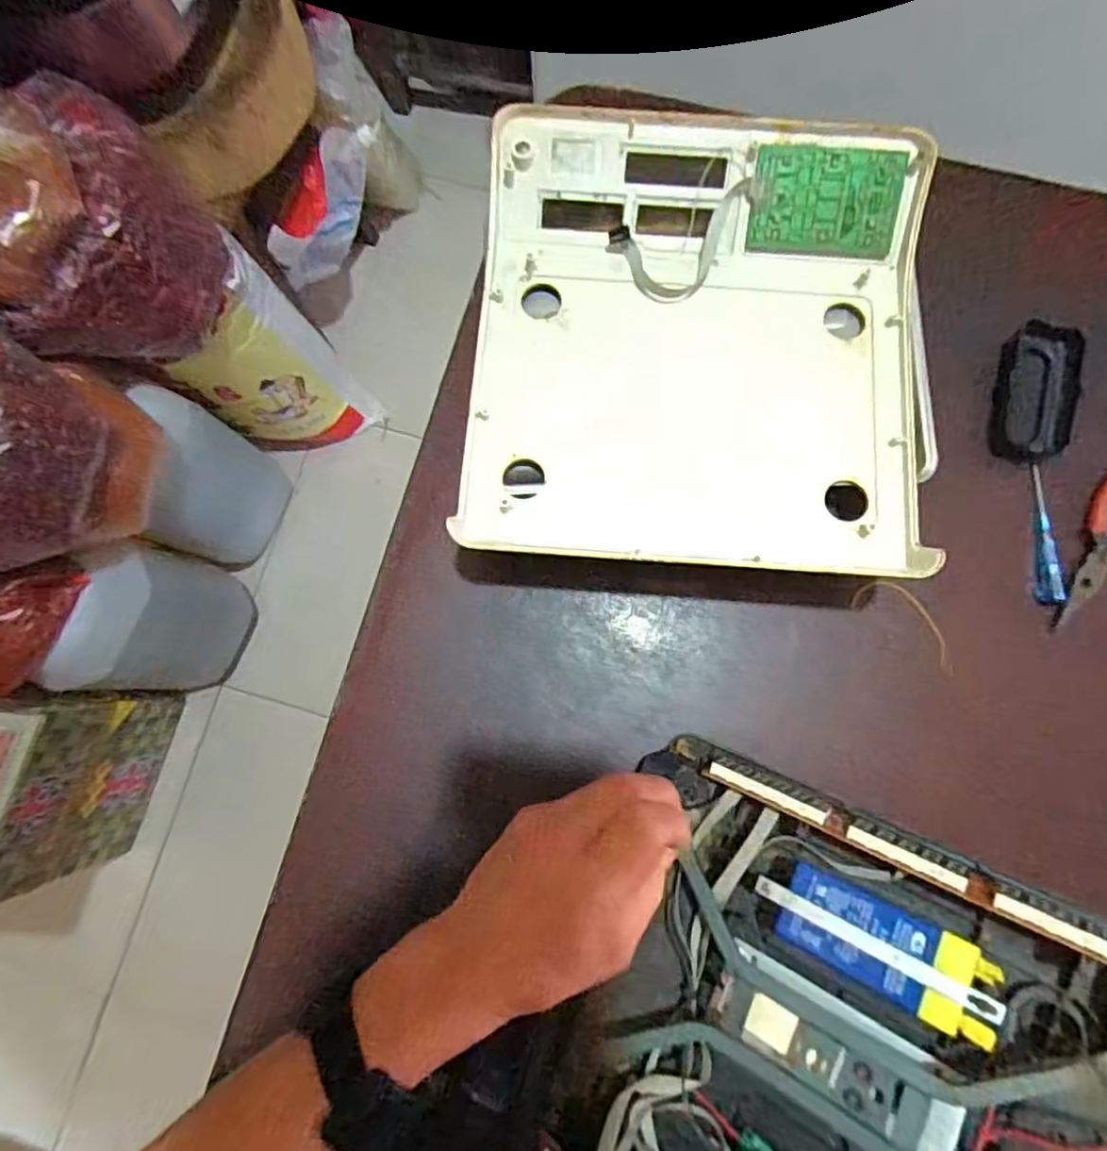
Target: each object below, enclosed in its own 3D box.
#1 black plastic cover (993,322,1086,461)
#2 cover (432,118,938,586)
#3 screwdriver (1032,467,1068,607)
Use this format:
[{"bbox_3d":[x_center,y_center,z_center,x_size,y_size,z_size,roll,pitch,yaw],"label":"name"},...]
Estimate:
[{"bbox_3d":[0.397,-0.150,0.536,0.055,0.026,0.111,9,81,3],"label":"black plastic cover"},{"bbox_3d":[0.112,-0.177,0.501,0.348,0.056,0.354,4,81,2],"label":"cover"},{"bbox_3d":[0.391,-0.034,0.518,0.015,0.016,0.113,1,81,2],"label":"screwdriver"}]

